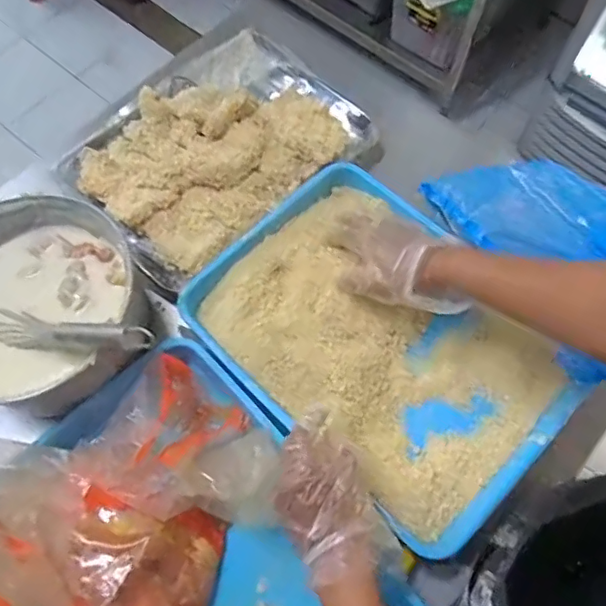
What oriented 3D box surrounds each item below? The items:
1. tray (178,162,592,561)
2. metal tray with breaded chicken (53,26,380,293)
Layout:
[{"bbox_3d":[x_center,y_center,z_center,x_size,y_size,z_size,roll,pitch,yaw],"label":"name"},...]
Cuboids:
[{"bbox_3d":[0.090,0.038,0.652,0.410,0.043,0.295,41,73,16],"label":"tray"},{"bbox_3d":[-0.125,-0.220,0.764,0.291,0.047,0.362,41,73,17],"label":"metal tray with breaded chicken"}]

